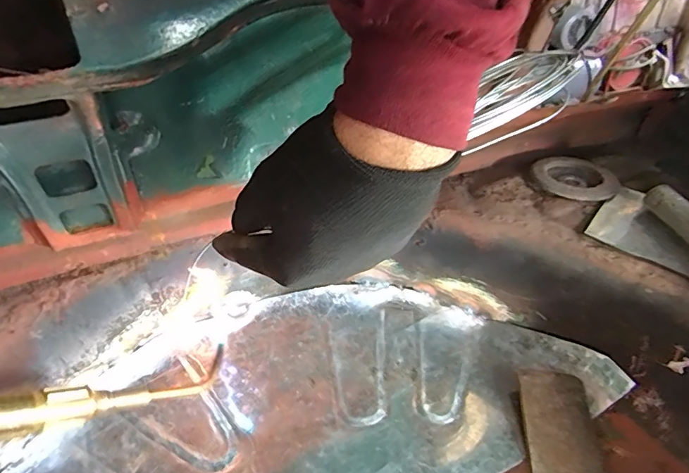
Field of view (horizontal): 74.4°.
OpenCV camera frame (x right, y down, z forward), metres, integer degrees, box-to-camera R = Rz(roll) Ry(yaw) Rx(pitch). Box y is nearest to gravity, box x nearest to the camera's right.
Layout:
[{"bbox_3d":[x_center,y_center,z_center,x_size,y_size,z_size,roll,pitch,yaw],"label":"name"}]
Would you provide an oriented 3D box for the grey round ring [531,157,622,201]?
[{"bbox_3d":[0.244,-0.061,0.480,0.078,0.014,0.080,-2,35,1],"label":"grey round ring"}]

